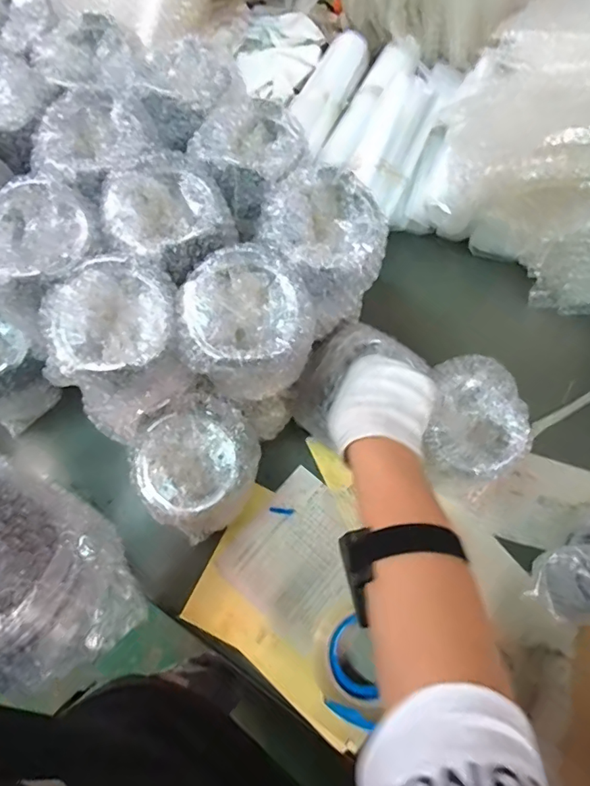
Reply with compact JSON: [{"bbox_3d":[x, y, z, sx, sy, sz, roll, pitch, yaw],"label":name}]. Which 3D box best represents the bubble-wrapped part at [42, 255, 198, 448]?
[{"bbox_3d":[-0.153,-0.040,0.438,0.124,0.111,0.112,-43,76,-14],"label":"bubble-wrapped part"}]

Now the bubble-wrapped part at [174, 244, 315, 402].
[{"bbox_3d":[-0.041,-0.056,0.445,0.109,0.111,0.105,0,71,0],"label":"bubble-wrapped part"}]

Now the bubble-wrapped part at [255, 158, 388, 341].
[{"bbox_3d":[0.027,-0.139,0.468,0.109,0.101,0.121,-40,76,-13],"label":"bubble-wrapped part"}]

